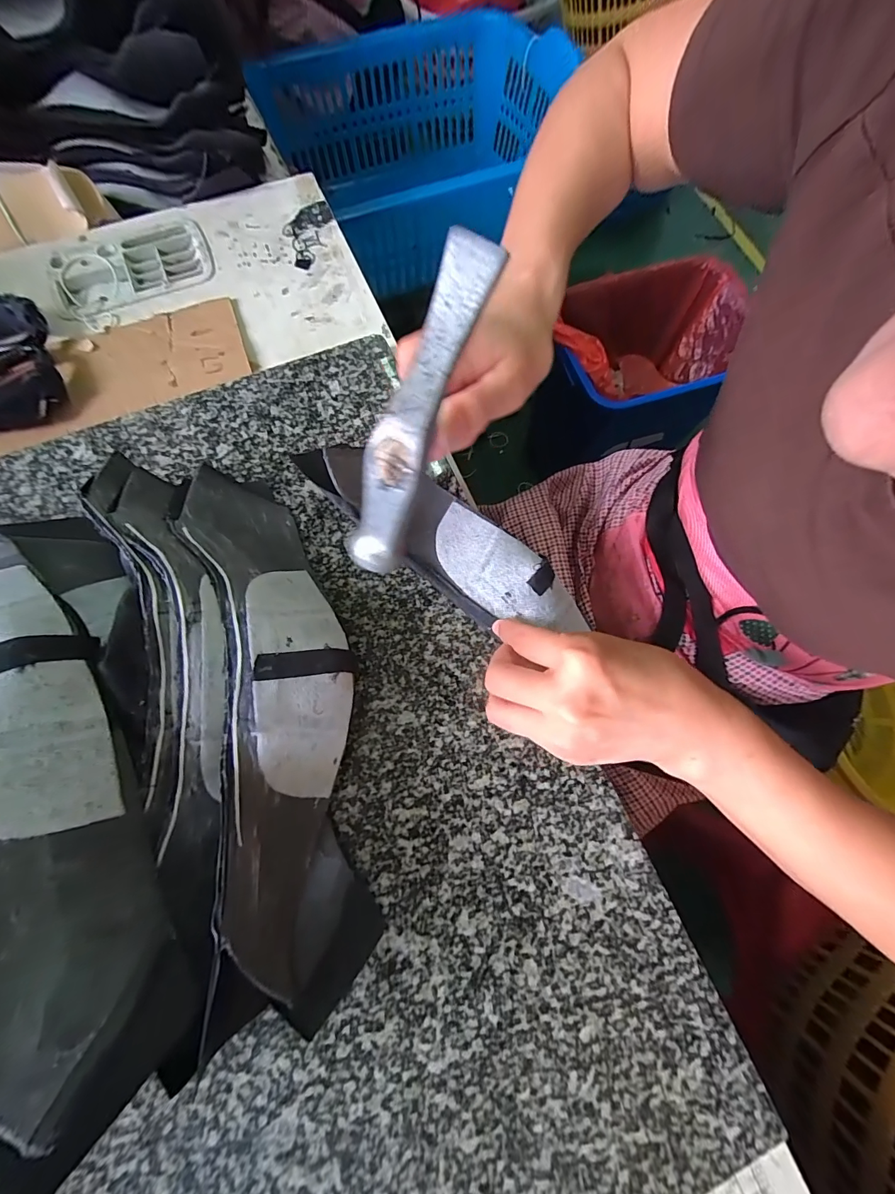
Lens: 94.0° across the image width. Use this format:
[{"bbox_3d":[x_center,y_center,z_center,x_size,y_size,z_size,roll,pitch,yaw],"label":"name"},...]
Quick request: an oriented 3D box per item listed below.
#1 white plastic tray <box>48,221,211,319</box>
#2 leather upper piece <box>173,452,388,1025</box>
[{"bbox_3d":[-0.305,-0.320,0.410,0.141,0.015,0.085,-26,78,-8],"label":"white plastic tray"},{"bbox_3d":[-0.098,0.057,0.254,0.083,0.075,0.332,-16,74,-7],"label":"leather upper piece"}]

